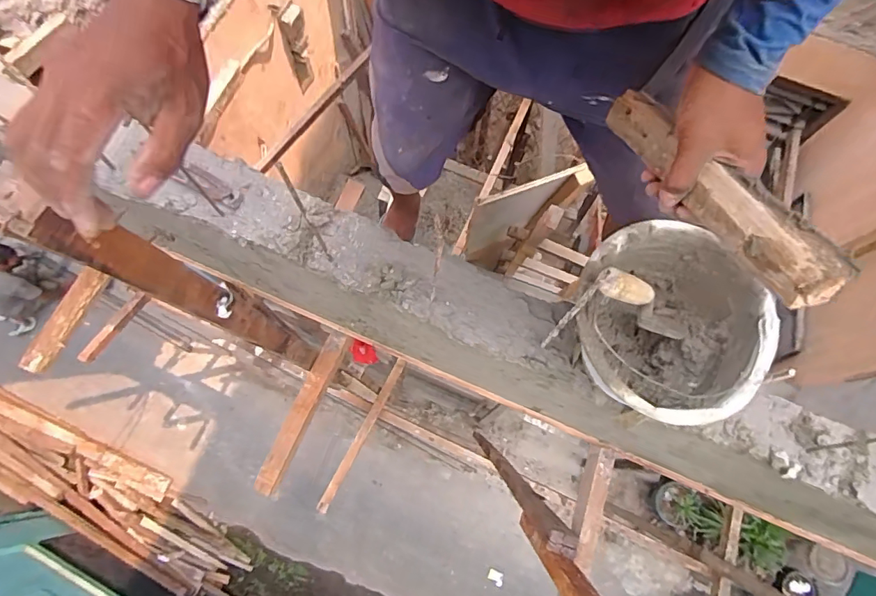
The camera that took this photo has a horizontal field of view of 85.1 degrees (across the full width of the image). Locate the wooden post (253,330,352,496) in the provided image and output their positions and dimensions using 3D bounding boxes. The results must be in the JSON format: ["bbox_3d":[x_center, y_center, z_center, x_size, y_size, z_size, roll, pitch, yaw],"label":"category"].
[{"bbox_3d":[-0.296,0.250,1.067,0.054,0.063,0.367,22,72,6],"label":"wooden post"}]

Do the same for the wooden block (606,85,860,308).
[{"bbox_3d":[0.227,-0.099,0.409,0.038,0.037,0.266,-16,50,-6],"label":"wooden block"}]

